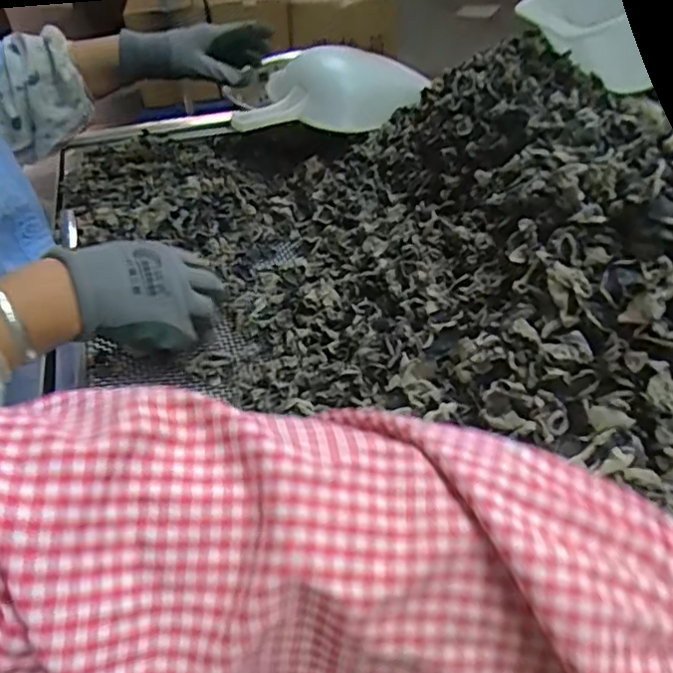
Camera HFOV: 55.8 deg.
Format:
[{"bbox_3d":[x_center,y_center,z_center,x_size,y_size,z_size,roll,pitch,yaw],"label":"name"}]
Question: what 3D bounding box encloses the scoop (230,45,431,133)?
[{"bbox_3d":[-0.012,-0.315,0.808,0.252,0.096,0.086,-7,36,-18],"label":"scoop"}]

